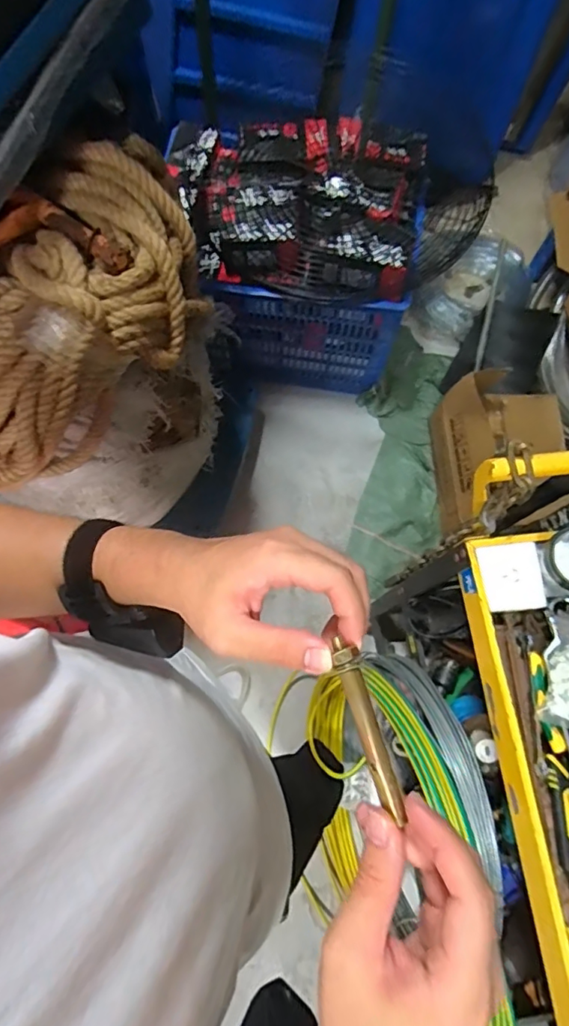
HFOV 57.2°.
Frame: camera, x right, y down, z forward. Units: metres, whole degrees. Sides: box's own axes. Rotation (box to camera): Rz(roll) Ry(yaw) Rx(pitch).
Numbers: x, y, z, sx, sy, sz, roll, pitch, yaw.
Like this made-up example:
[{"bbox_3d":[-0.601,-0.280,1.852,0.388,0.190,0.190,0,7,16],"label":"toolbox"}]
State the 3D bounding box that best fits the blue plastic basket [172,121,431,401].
[{"bbox_3d":[0.023,-0.646,1.391,0.568,0.520,0.401,4,73,-1],"label":"blue plastic basket"}]

